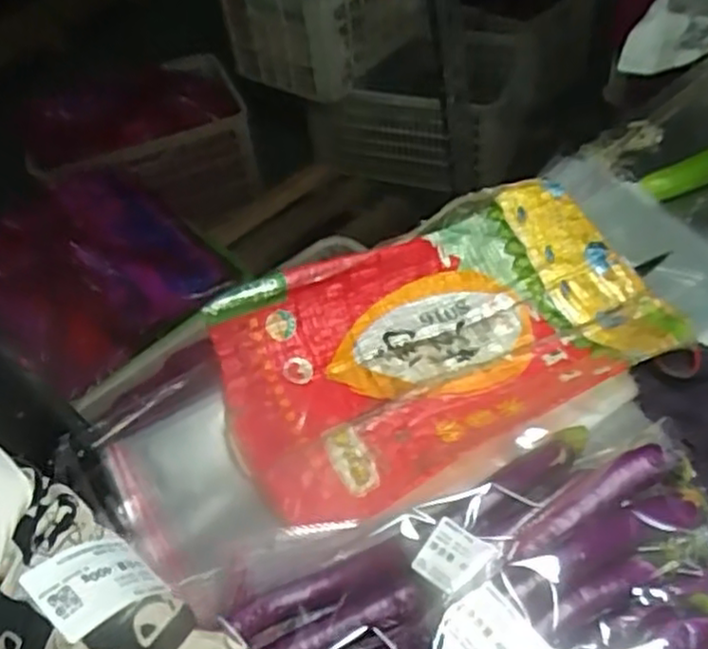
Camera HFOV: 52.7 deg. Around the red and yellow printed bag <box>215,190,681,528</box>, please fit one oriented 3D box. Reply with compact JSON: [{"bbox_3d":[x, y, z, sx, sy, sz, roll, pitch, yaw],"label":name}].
[{"bbox_3d":[0.077,0.010,0.614,0.383,0.064,0.212,-25,52,-16],"label":"red and yellow printed bag"}]

